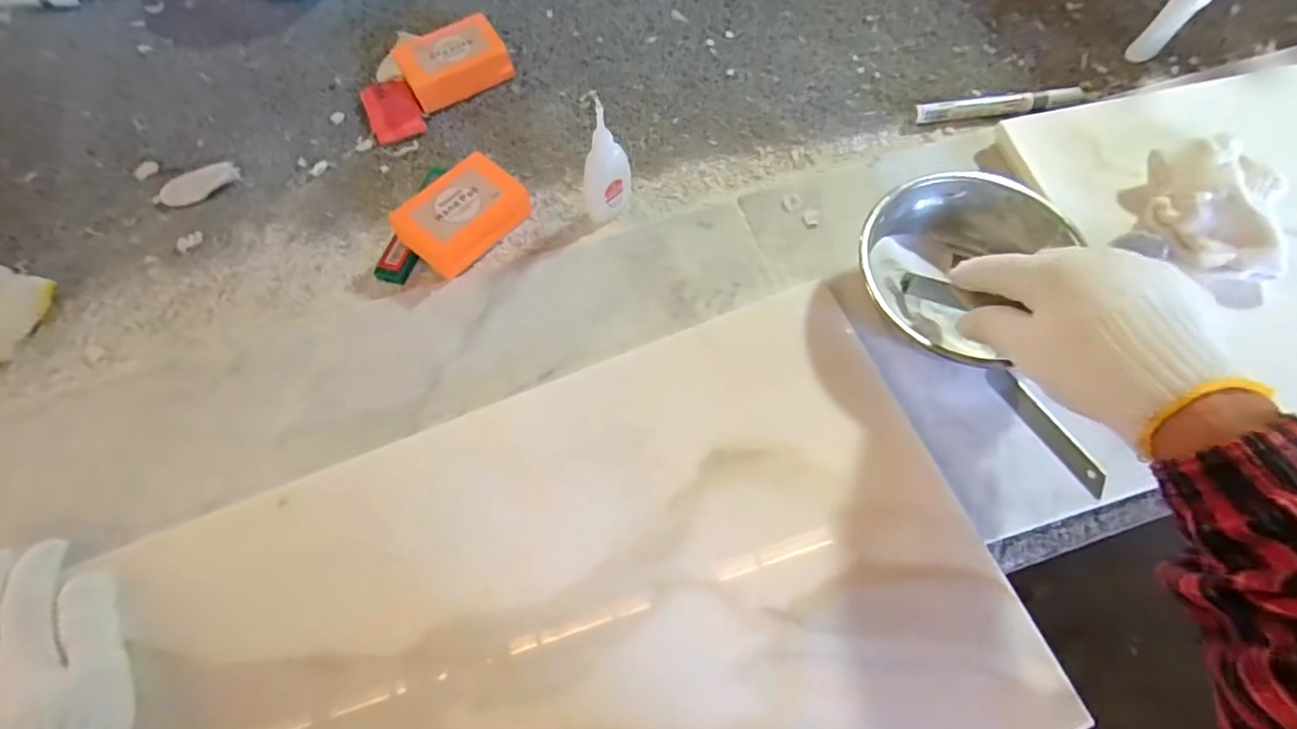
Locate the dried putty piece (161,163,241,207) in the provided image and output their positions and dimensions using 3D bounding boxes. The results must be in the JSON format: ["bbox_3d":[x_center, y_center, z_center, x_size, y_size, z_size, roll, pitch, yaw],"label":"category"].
[{"bbox_3d":[-0.387,-0.157,0.481,0.062,0.004,0.030,-36,70,-14],"label":"dried putty piece"}]

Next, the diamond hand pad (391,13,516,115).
[{"bbox_3d":[-0.179,-0.276,0.512,0.096,0.035,0.061,-31,69,-12],"label":"diamond hand pad"}]

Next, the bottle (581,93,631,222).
[{"bbox_3d":[-0.033,-0.149,0.414,0.033,0.107,0.029,0,66,2],"label":"bottle"}]

